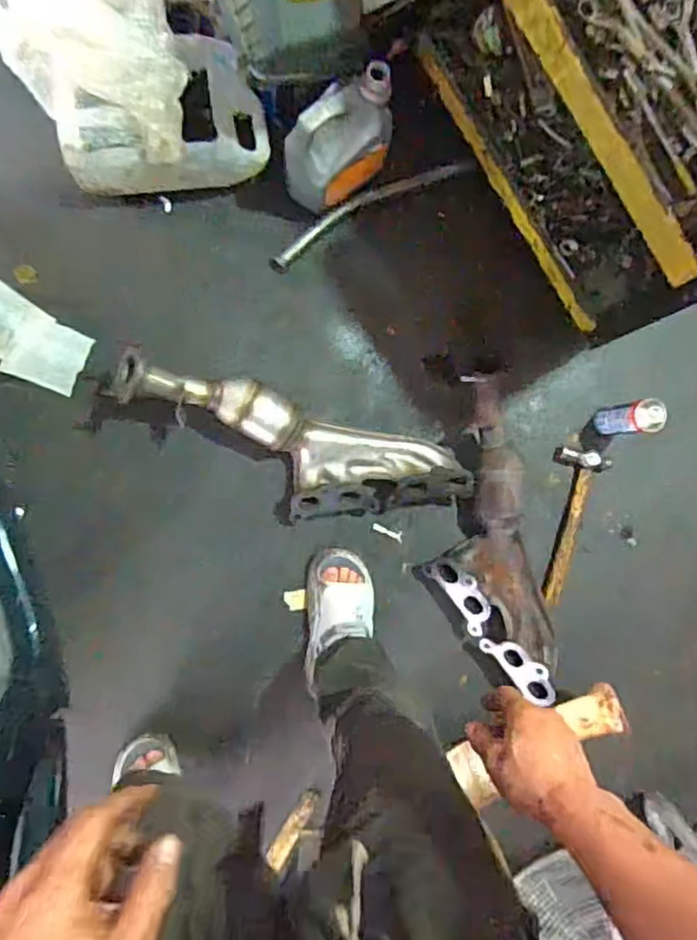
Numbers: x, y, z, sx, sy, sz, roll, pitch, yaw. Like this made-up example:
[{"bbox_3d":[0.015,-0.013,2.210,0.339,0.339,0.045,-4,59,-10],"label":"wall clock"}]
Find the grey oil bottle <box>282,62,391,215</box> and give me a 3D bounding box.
[{"bbox_3d":[-0.017,-0.577,1.186,0.204,0.255,0.104,-37,94,-7],"label":"grey oil bottle"}]

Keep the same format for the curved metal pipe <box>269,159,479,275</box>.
[{"bbox_3d":[0.042,-0.520,1.312,0.449,0.037,0.071,-26,93,4],"label":"curved metal pipe"}]

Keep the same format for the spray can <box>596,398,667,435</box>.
[{"bbox_3d":[0.552,-0.102,1.301,0.057,0.160,0.061,0,89,-8],"label":"spray can"}]

